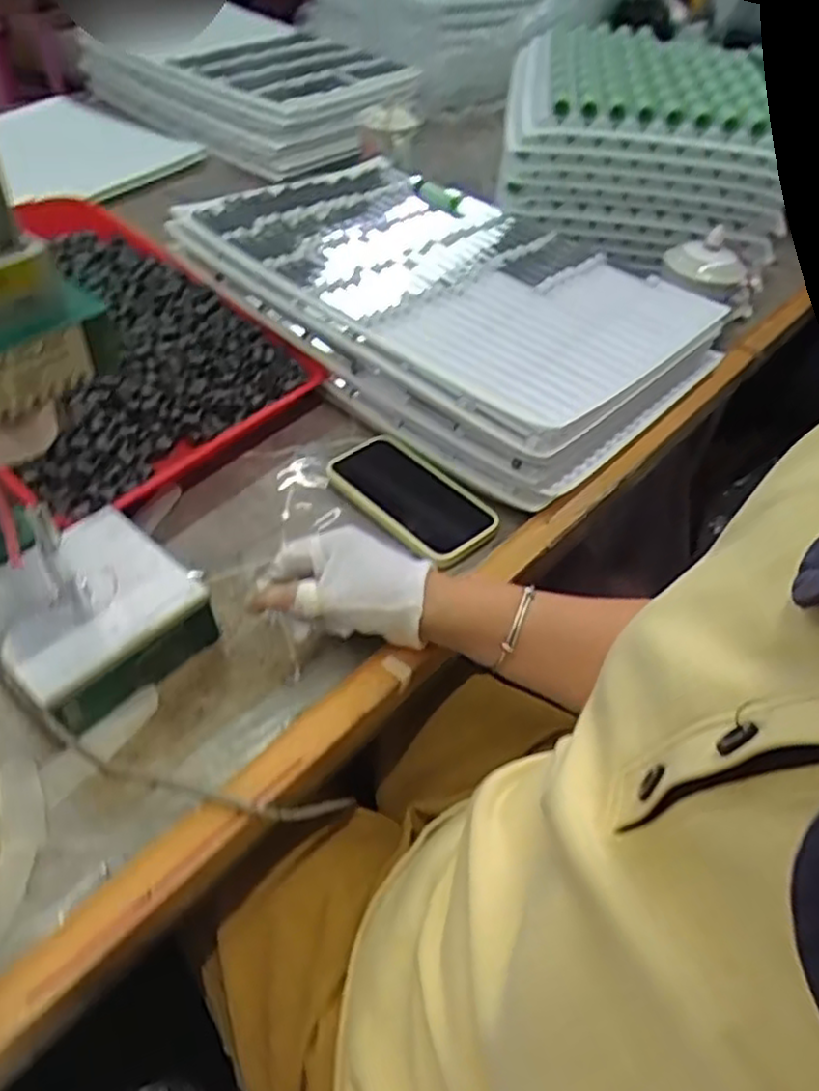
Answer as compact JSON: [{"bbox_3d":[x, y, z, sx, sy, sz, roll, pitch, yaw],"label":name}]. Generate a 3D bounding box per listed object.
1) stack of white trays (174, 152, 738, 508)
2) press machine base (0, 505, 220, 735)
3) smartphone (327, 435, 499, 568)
[{"bbox_3d":[0.036,-0.259,0.773,0.505,0.097,0.319,35,54,25],"label":"stack of white trays"},{"bbox_3d":[-0.216,0.048,0.497,0.122,0.055,0.124,33,53,23],"label":"press machine base"},{"bbox_3d":[0.000,-0.043,0.630,0.081,0.015,0.156,-29,56,-27],"label":"smartphone"}]

